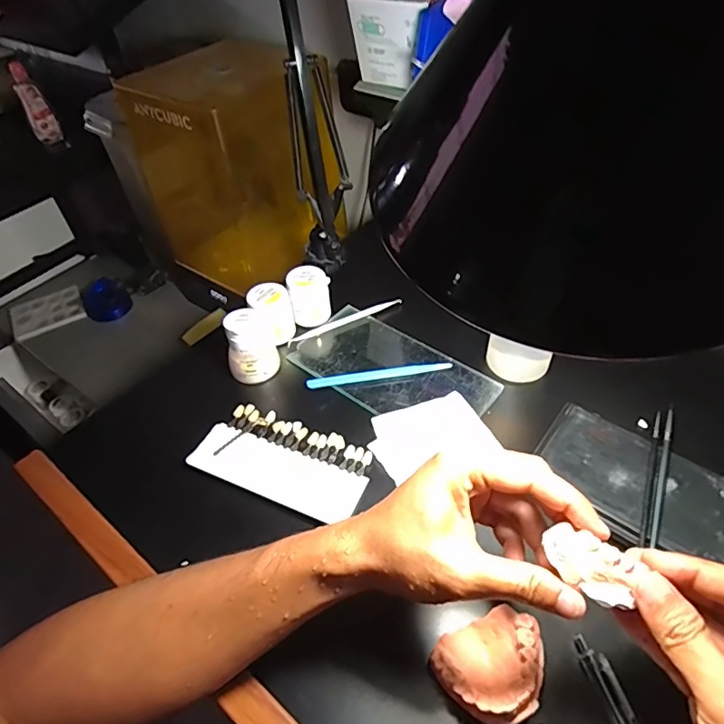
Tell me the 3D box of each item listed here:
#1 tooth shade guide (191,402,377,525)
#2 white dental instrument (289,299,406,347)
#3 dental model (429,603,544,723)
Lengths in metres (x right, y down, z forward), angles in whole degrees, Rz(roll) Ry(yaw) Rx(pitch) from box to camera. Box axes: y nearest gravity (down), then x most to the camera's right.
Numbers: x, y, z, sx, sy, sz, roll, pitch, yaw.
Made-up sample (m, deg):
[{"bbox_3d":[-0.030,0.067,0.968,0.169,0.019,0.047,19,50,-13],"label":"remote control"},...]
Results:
[{"bbox_3d":[-0.067,0.084,0.438,0.147,0.009,0.072,16,49,18],"label":"tooth shade guide"},{"bbox_3d":[-0.019,-0.047,0.558,0.137,0.010,0.014,-20,48,-16],"label":"white dental instrument"},{"bbox_3d":[0.082,0.189,0.313,0.066,0.029,0.057,-24,50,-19],"label":"dental model"}]

